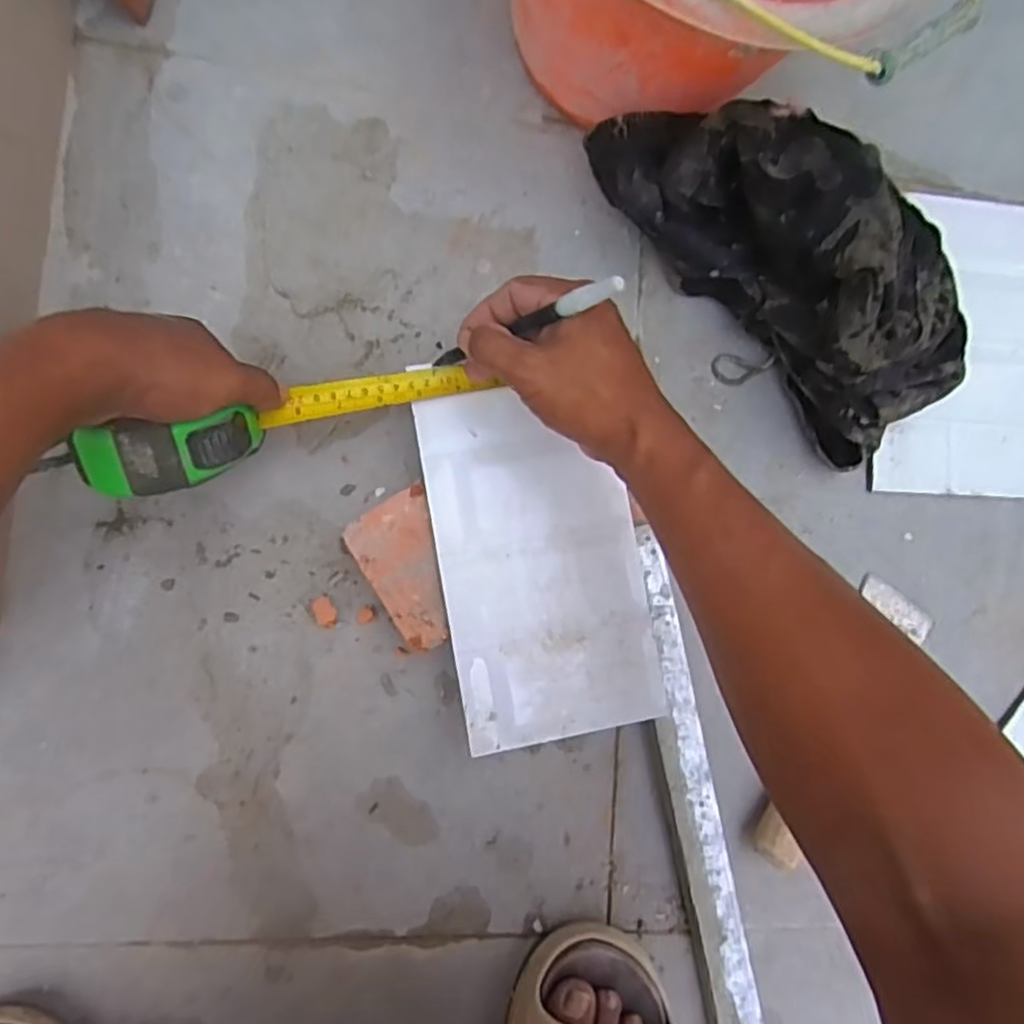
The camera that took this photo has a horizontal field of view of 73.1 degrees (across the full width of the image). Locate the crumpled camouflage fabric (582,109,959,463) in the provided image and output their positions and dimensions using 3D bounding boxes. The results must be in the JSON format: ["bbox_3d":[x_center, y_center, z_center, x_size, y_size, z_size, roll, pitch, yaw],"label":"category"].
[{"bbox_3d":[0.205,-0.187,0.487,0.303,0.127,0.145,44,81,-4],"label":"crumpled camouflage fabric"}]

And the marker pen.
[{"bbox_3d":[0.002,-0.102,0.385,0.008,0.149,0.009,-3,86,-41],"label":"marker pen"}]

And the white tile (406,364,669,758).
[{"bbox_3d":[0.019,0.031,0.442,0.126,0.009,0.221,-9,88,-9],"label":"white tile"}]

